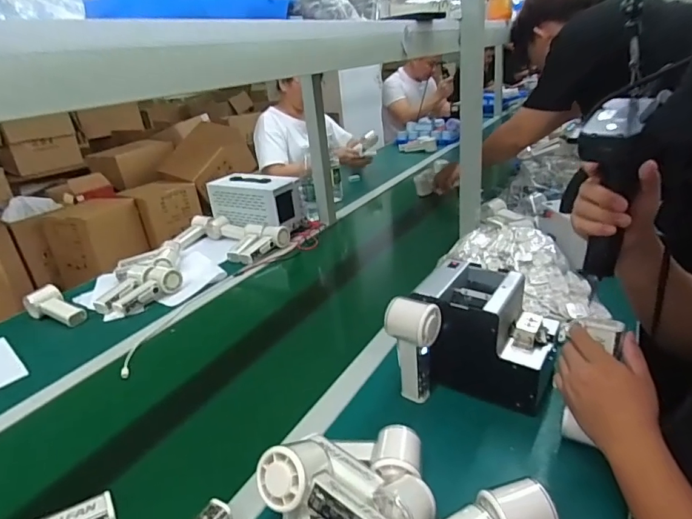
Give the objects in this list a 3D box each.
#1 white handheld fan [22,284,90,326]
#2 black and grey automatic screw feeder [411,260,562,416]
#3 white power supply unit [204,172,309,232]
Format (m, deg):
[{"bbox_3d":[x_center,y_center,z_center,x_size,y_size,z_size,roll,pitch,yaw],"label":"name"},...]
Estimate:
[{"bbox_3d":[-0.628,0.108,0.971,0.152,0.048,0.062,19,32,19],"label":"white handheld fan"},{"bbox_3d":[0.208,0.110,0.639,0.170,0.155,0.128,15,32,37],"label":"black and grey automatic screw feeder"},{"bbox_3d":[-0.267,-0.165,1.330,0.264,0.148,0.141,12,30,33],"label":"white power supply unit"}]

